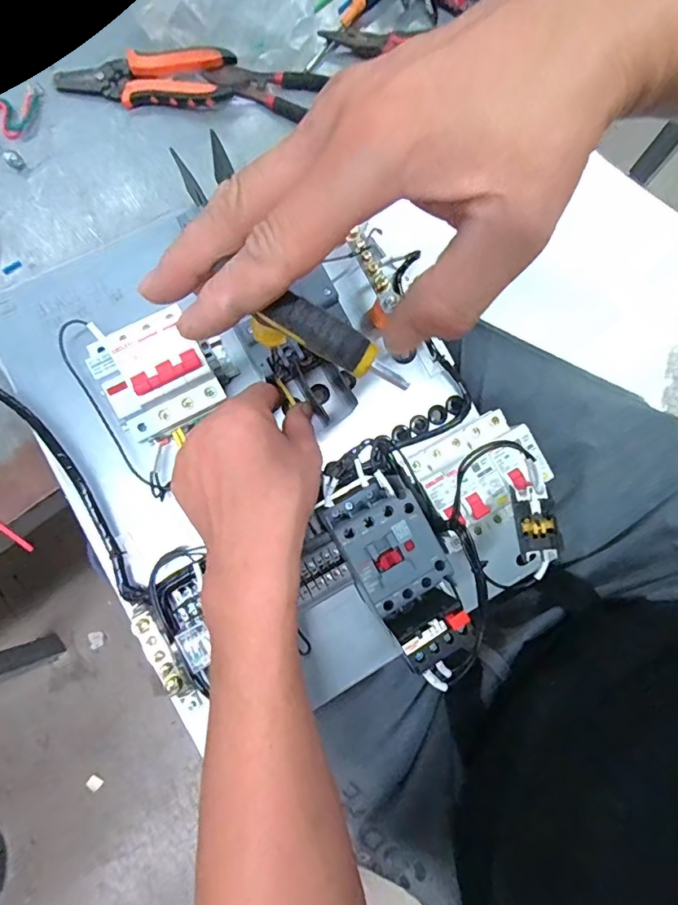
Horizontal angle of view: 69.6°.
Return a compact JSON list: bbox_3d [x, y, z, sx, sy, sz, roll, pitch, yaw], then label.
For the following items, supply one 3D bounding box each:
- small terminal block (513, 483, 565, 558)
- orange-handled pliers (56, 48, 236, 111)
[{"bbox_3d":[0.127,0.044,0.311,0.022,0.022,0.042,-12,78,-2],"label":"small terminal block"},{"bbox_3d":[-0.184,-0.351,0.461,0.166,0.019,0.053,1,78,1],"label":"orange-handled pliers"}]

